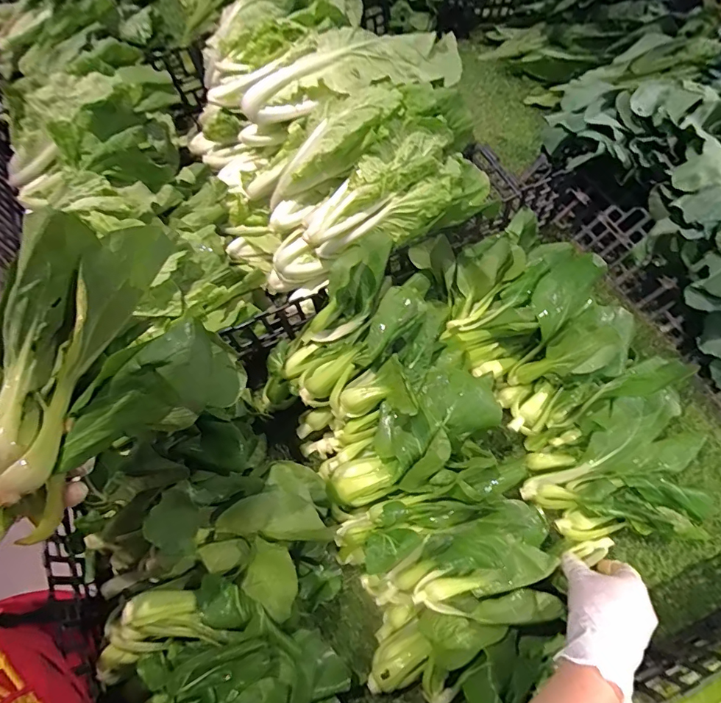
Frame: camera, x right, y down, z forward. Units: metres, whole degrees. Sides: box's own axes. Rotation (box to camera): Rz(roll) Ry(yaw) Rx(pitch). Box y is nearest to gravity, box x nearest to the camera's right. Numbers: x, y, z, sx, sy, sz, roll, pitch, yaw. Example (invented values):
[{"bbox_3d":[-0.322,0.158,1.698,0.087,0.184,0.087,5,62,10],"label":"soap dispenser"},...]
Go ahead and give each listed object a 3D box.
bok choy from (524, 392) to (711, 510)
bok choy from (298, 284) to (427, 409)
[{"bbox_3d":[0.280,0.112,0.488,0.212,0.070,0.088,-29,67,-2],"label":"bok choy"},{"bbox_3d":[0.002,-0.003,0.515,0.179,0.043,0.058,-43,71,3],"label":"bok choy"}]

